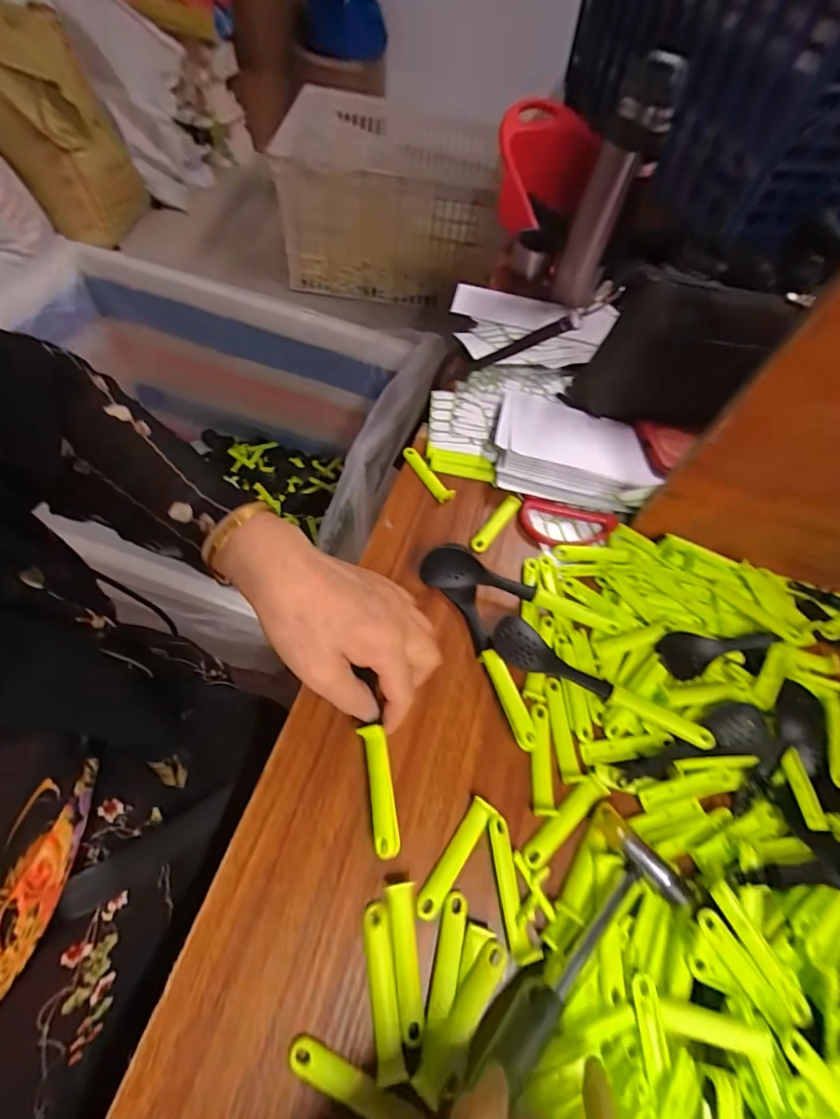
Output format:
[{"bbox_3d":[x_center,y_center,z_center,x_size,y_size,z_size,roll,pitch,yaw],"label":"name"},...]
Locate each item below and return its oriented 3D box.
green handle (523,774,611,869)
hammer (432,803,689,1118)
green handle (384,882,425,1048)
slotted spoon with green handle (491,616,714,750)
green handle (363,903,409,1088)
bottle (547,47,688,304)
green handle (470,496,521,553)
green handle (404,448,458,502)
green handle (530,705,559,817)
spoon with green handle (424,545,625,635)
[{"bbox_3d":[0.101,0.182,0.314,0.075,0.007,0.016,-35,68,-22],"label":"green handle"},{"bbox_3d":[0.078,0.248,0.267,0.203,0.026,0.055,-37,68,-23],"label":"hammer"},{"bbox_3d":[-0.010,0.237,0.268,0.018,0.007,0.074,-2,60,-5],"label":"green handle"},{"bbox_3d":[0.141,0.094,0.362,0.173,0.013,0.039,21,60,8],"label":"slotted spoon with green handle"},{"bbox_3d":[-0.021,0.246,0.259,0.015,0.006,0.075,-6,60,-8],"label":"green handle"},{"bbox_3d":[0.234,-0.446,0.565,0.071,0.239,0.057,22,60,9],"label":"bottle"},{"bbox_3d":[0.074,-0.035,0.440,0.015,0.012,0.075,33,63,15],"label":"green handle"},{"bbox_3d":[0.008,-0.086,0.458,0.015,0.011,0.075,-29,66,-20],"label":"green handle"},{"bbox_3d":[0.090,0.146,0.333,0.016,0.007,0.075,5,59,-1],"label":"green handle"},{"bbox_3d":[0.086,0.024,0.383,0.170,0.039,0.029,12,59,3],"label":"spoon with green handle"}]

